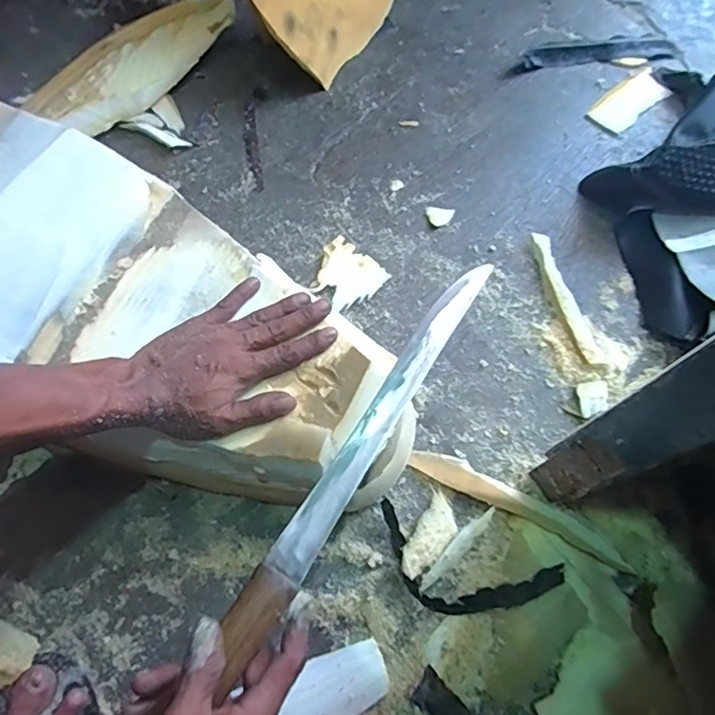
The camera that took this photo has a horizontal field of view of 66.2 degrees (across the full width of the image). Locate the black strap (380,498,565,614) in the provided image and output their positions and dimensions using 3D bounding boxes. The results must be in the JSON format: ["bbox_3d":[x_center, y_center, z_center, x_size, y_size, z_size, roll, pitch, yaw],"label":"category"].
[{"bbox_3d":[0.101,0.212,0.539,0.184,0.022,0.078,19,69,5],"label":"black strap"}]

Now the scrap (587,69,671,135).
[{"bbox_3d":[0.401,-0.377,0.804,0.135,0.010,0.056,-38,75,-15],"label":"scrap"}]

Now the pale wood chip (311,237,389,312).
[{"bbox_3d":[-0.016,-0.100,0.667,0.085,0.011,0.081,43,73,13],"label":"pale wood chip"}]

